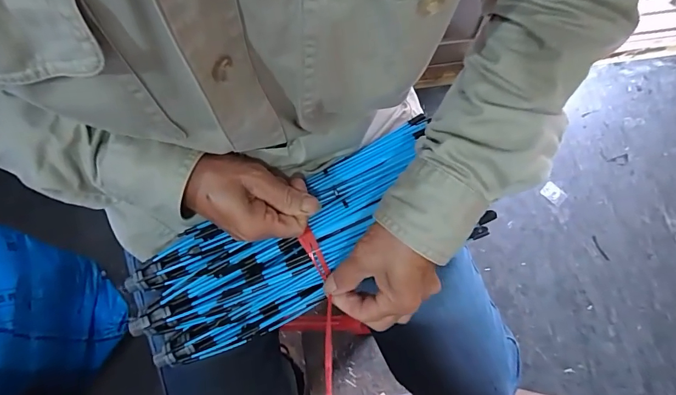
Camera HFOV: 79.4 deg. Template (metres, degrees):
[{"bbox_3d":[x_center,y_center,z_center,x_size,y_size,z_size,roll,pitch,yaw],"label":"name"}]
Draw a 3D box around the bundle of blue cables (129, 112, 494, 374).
[{"bbox_3d":[-0.031,0.044,0.358,0.301,0.042,0.136,-32,73,-5],"label":"bundle of blue cables"}]

